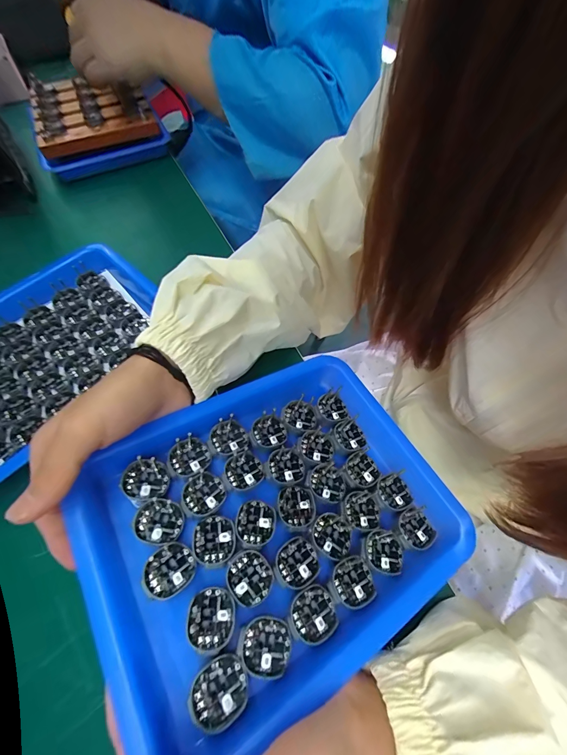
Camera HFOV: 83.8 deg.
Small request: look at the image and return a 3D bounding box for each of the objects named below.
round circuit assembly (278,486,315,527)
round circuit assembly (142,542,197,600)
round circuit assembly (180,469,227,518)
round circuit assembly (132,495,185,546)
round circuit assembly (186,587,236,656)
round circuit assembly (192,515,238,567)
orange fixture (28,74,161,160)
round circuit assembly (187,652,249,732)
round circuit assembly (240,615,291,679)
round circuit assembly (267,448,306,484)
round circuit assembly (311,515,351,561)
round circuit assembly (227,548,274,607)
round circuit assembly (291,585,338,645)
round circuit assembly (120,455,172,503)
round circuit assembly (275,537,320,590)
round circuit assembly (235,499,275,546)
[{"bbox_3d":[0.009,0.087,0.211,0.027,0.004,0.027,6,53,-8],"label":"round circuit assembly"},{"bbox_3d":[-0.065,0.110,0.180,0.028,0.004,0.025,-19,65,-26],"label":"round circuit assembly"},{"bbox_3d":[-0.052,0.076,0.205,0.026,0.004,0.028,7,56,-11],"label":"round circuit assembly"},{"bbox_3d":[-0.075,0.088,0.192,0.025,0.010,0.027,-1,60,2],"label":"round circuit assembly"},{"bbox_3d":[-0.039,0.132,0.172,0.024,0.007,0.028,-3,60,2],"label":"round circuit assembly"},{"bbox_3d":[-0.042,0.098,0.191,0.024,0.007,0.027,-7,60,-1],"label":"round circuit assembly"},{"bbox_3d":[-0.281,-0.394,0.458,0.151,0.033,0.181,-24,62,-10],"label":"orange fixture"},{"bbox_3d":[-0.032,0.155,0.156,0.028,0.006,0.024,-18,59,-23],"label":"round circuit assembly"},{"bbox_3d":[-0.009,0.144,0.169,0.025,0.007,0.024,-1,60,2],"label":"round circuit assembly"},{"bbox_3d":[0.002,0.063,0.227,0.025,0.007,0.025,-1,60,2],"label":"round circuit assembly"},{"bbox_3d":[0.031,0.103,0.206,0.025,0.007,0.025,-1,60,2],"label":"round circuit assembly"},{"bbox_3d":[-0.020,0.116,0.184,0.024,0.006,0.026,-1,60,2],"label":"round circuit assembly"},{"bbox_3d":[0.017,0.136,0.182,0.025,0.007,0.025,-1,60,2],"label":"round circuit assembly"},{"bbox_3d":[-0.088,0.066,0.203,0.029,0.004,0.026,33,58,4],"label":"round circuit assembly"},{"bbox_3d":[0.009,0.114,0.195,0.025,0.006,0.025,-25,62,-11],"label":"round circuit assembly"},{"bbox_3d":[-0.018,0.093,0.202,0.023,0.006,0.026,4,60,5],"label":"round circuit assembly"}]

